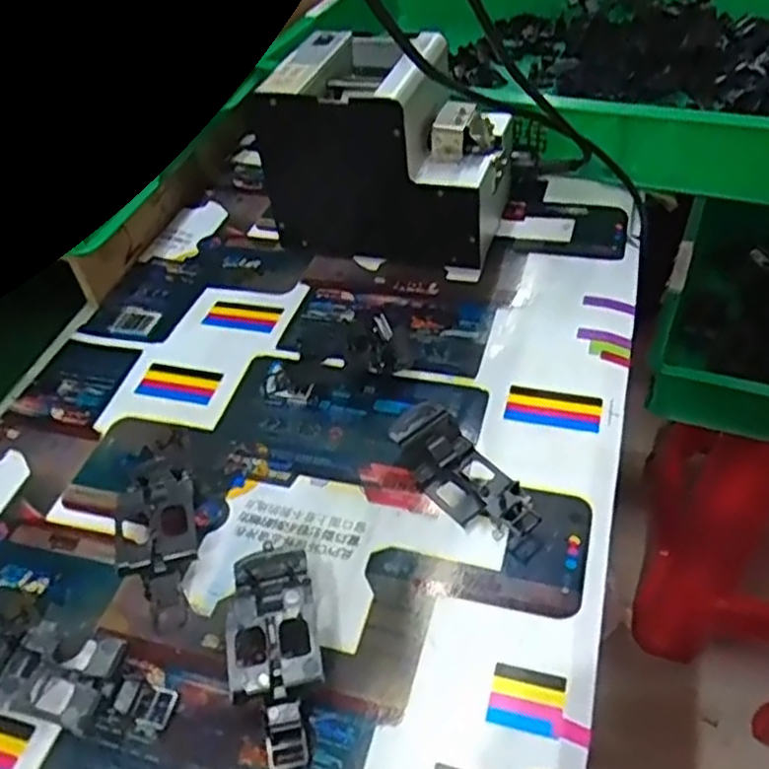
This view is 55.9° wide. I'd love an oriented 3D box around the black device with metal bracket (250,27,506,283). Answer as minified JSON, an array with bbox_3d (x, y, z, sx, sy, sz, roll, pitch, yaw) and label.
[{"bbox_3d":[0.006,-0.192,0.601,0.176,0.149,0.113,11,49,17],"label":"black device with metal bracket"}]

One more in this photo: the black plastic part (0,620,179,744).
[{"bbox_3d":[-0.162,0.151,0.376,0.103,0.032,0.048,11,49,17],"label":"black plastic part"}]

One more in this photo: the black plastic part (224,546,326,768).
[{"bbox_3d":[-0.058,0.136,0.376,0.046,0.033,0.108,-12,46,-4],"label":"black plastic part"}]

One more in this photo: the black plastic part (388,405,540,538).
[{"bbox_3d":[0.048,0.055,0.449,0.046,0.021,0.104,-35,65,-24],"label":"black plastic part"}]

